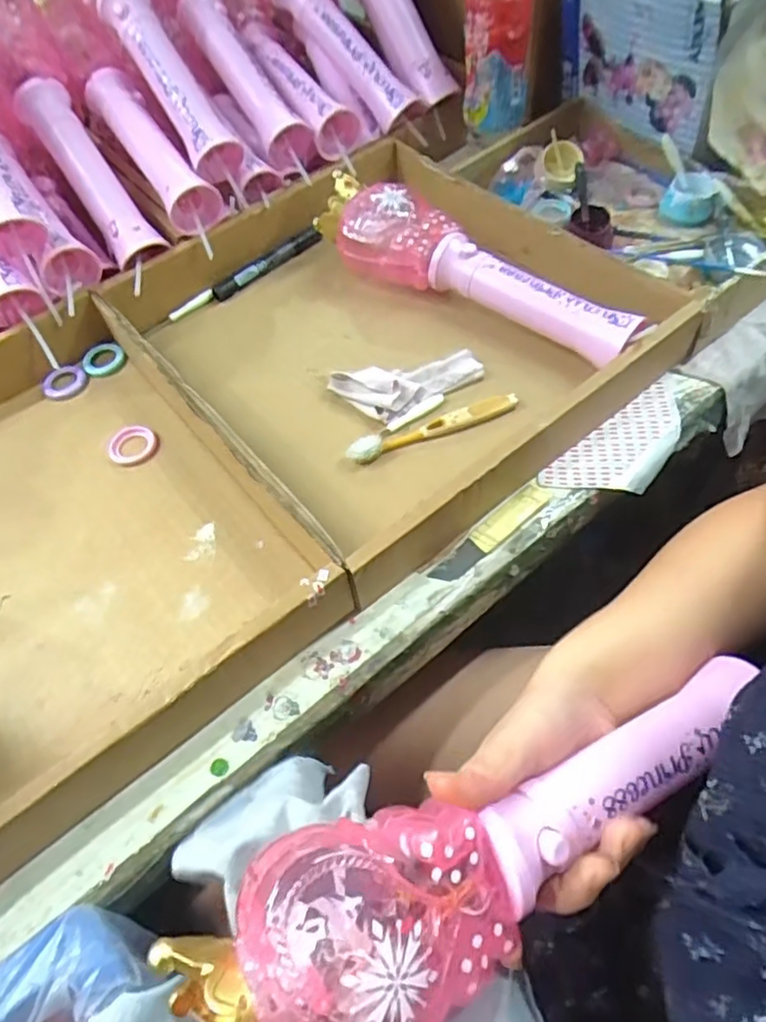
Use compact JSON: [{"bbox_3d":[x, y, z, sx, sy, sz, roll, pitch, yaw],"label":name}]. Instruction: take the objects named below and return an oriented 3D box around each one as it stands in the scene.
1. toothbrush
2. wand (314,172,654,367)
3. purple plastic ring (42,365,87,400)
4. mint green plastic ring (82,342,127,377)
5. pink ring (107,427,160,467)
[{"bbox_3d":[0.039,-0.066,0.495,0.138,0.011,0.018,-20,58,-10],"label":"toothbrush"},{"bbox_3d":[0.076,-0.207,0.561,0.313,0.073,0.067,29,63,20],"label":"wand"},{"bbox_3d":[-0.279,-0.113,0.563,0.037,0.008,0.033,-41,64,-21],"label":"purple plastic ring"},{"bbox_3d":[-0.250,-0.135,0.574,0.038,0.012,0.030,-15,57,-7],"label":"mint green plastic ring"},{"bbox_3d":[-0.202,-0.053,0.518,0.038,0.006,0.035,-1,57,2],"label":"pink ring"}]

